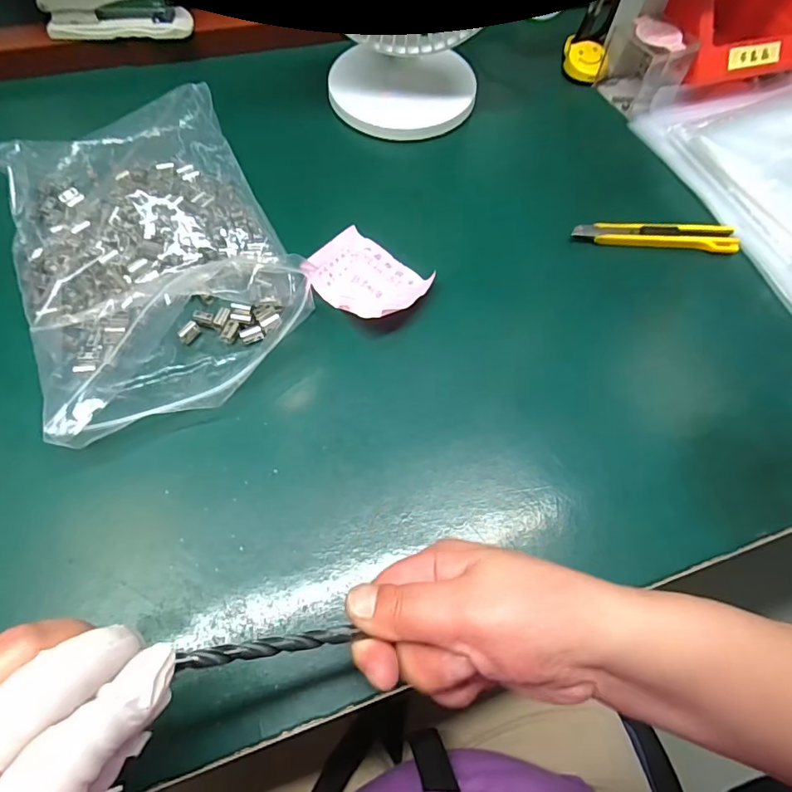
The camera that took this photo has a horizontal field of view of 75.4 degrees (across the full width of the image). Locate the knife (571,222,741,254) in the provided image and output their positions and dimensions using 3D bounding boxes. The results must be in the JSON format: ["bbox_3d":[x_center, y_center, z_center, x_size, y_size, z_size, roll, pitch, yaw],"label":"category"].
[{"bbox_3d":[0.201,-0.125,0.397,0.122,0.016,0.018,6,61,0],"label":"knife"}]

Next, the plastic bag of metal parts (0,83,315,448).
[{"bbox_3d":[-0.181,-0.114,0.372,0.177,0.040,0.292,-24,65,-15],"label":"plastic bag of metal parts"}]

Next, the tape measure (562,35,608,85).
[{"bbox_3d":[0.185,-0.326,0.500,0.046,0.027,0.045,18,62,7],"label":"tape measure"}]

